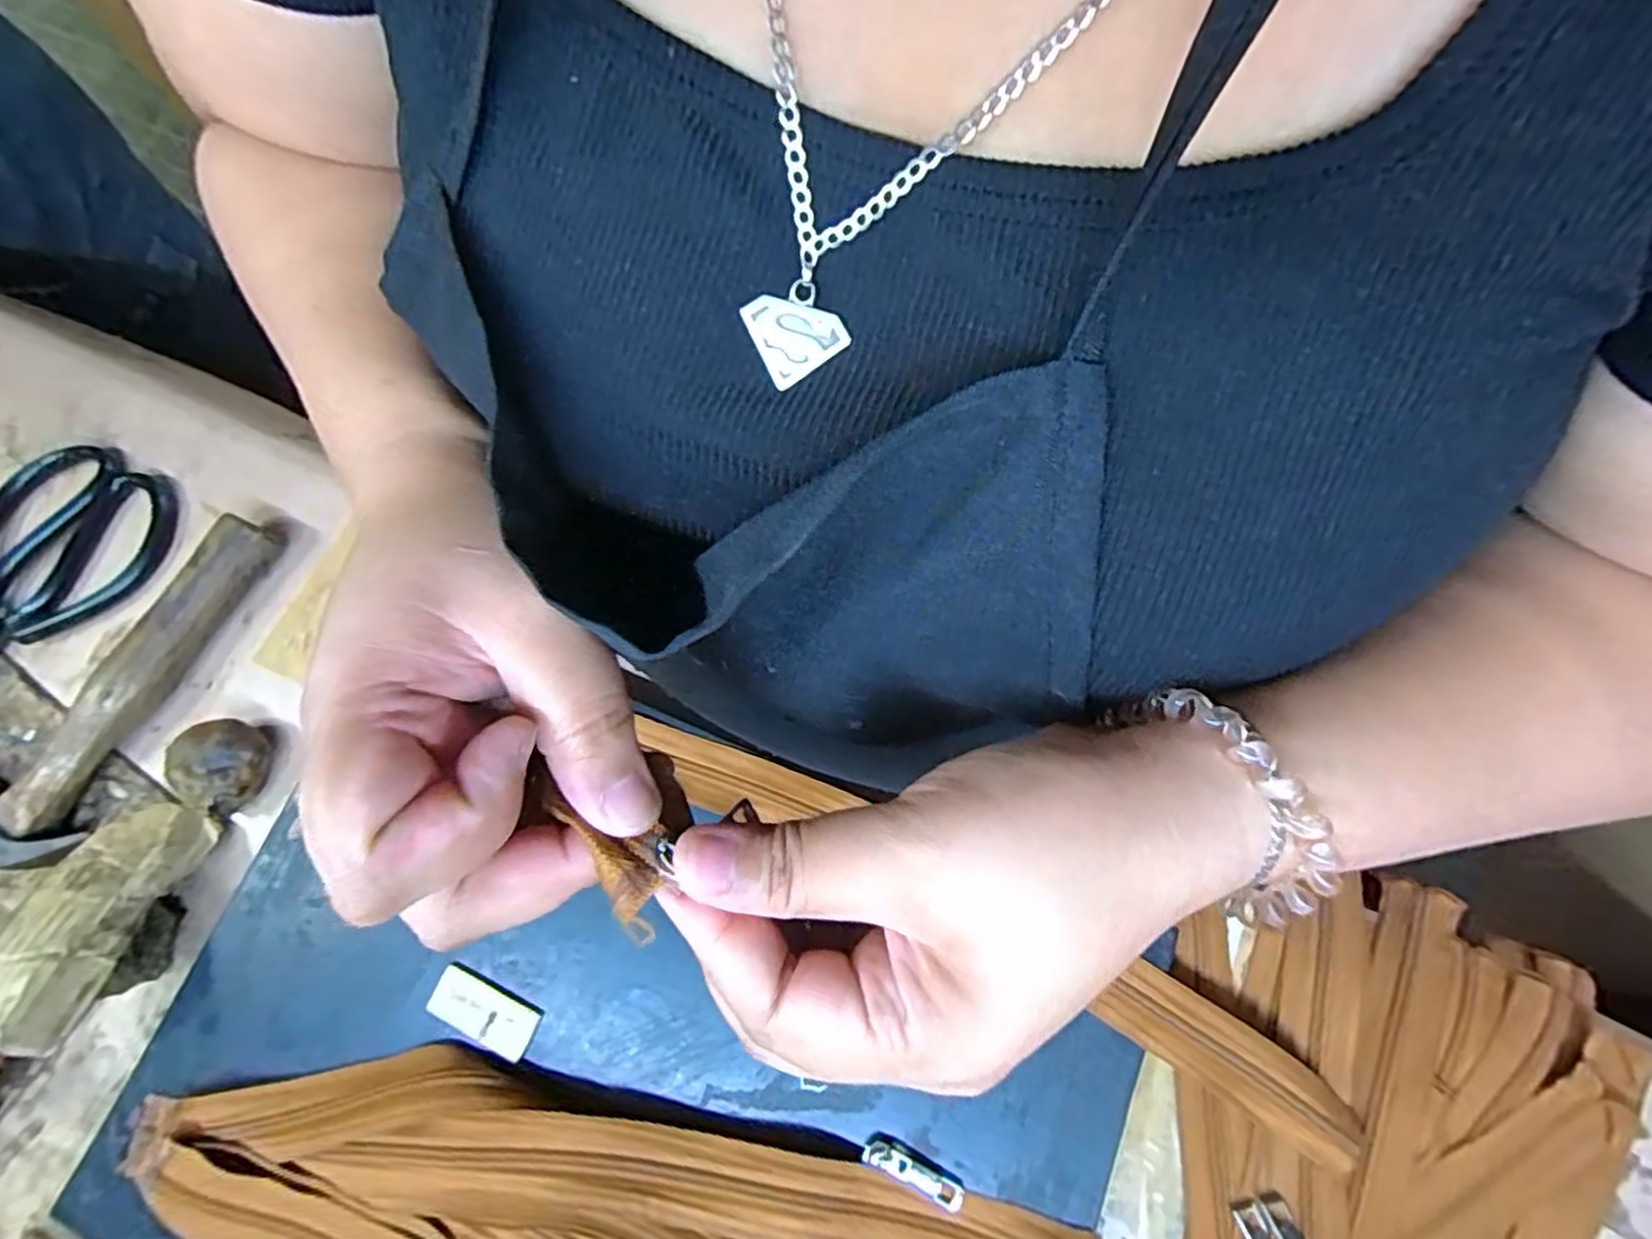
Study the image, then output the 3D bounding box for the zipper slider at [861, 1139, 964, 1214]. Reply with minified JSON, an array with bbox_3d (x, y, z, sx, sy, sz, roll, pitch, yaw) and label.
[{"bbox_3d":[0.036,0.225,0.294,0.042,0.004,0.011,24,78,10],"label":"zipper slider"}]

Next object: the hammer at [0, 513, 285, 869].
[{"bbox_3d":[-0.376,0.026,0.377,0.076,0.026,0.194,22,77,9],"label":"hammer"}]

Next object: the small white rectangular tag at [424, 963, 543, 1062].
[{"bbox_3d":[-0.151,0.174,0.319,0.049,0.005,0.024,25,78,10],"label":"small white rectangular tag"}]

